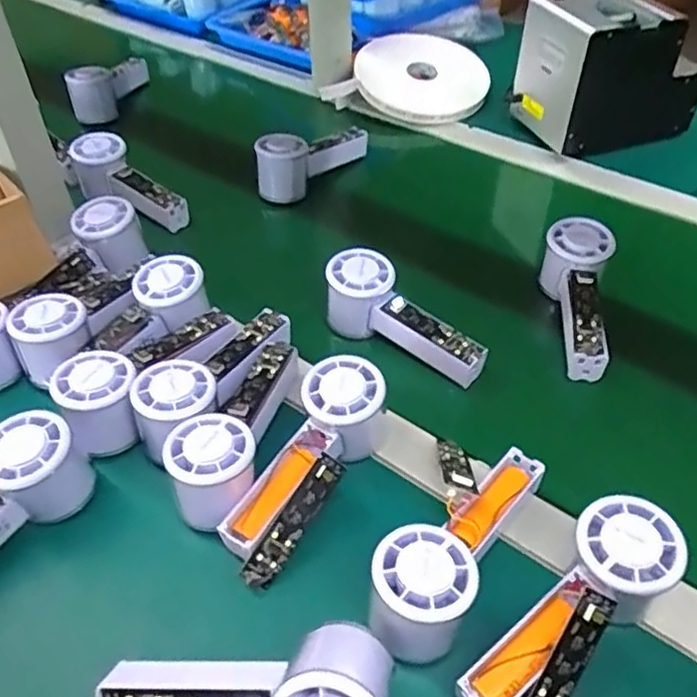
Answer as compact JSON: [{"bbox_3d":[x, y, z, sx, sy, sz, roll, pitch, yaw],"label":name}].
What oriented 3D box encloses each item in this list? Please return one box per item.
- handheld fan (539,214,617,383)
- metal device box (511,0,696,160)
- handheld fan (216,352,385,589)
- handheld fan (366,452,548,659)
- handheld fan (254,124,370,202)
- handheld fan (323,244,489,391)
[{"bbox_3d":[0.199,-0.040,0.565,0.050,0.052,0.152,3,59,4],"label":"handheld fan"},{"bbox_3d":[0.308,-0.328,0.770,0.177,0.138,0.123,-15,47,-13],"label":"metal device box"},{"bbox_3d":[-0.025,0.075,0.438,0.058,0.064,0.161,23,50,22],"label":"handheld fan"},{"bbox_3d":[0.069,0.120,0.403,0.059,0.059,0.152,32,42,28],"label":"handheld fan"},{"bbox_3d":[-0.040,-0.222,0.735,0.048,0.062,0.151,31,54,28],"label":"handheld fan"},{"bbox_3d":[0.044,-0.023,0.536,0.050,0.057,0.139,-35,55,-29],"label":"handheld fan"}]

